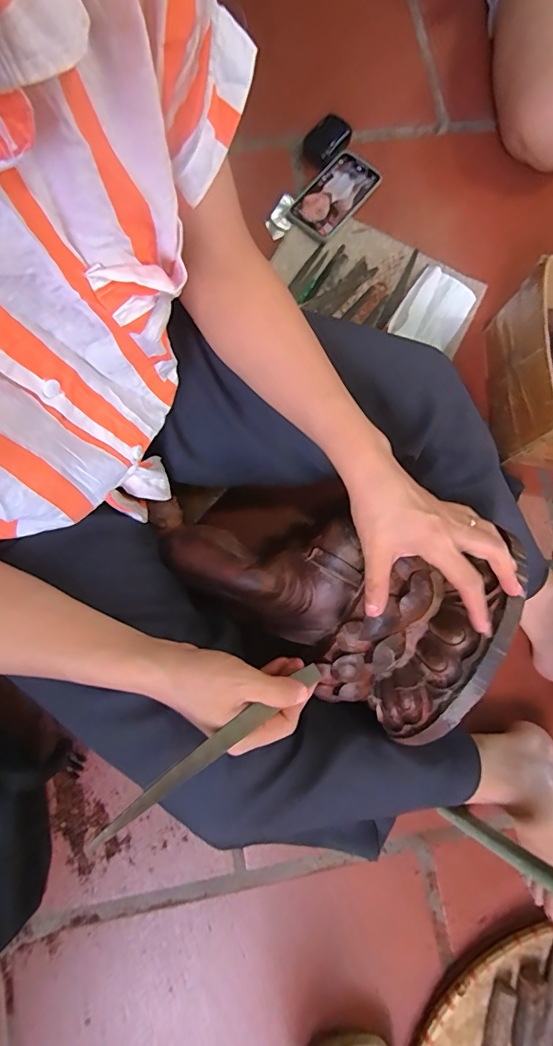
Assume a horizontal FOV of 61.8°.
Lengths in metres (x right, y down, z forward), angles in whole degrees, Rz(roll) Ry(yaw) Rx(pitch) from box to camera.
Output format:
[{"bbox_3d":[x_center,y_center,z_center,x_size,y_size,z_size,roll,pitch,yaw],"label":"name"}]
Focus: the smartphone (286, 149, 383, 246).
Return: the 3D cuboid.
[{"bbox_3d":[0.089,-0.508,0.716,0.081,0.012,0.157,39,80,6],"label":"smartphone"}]

